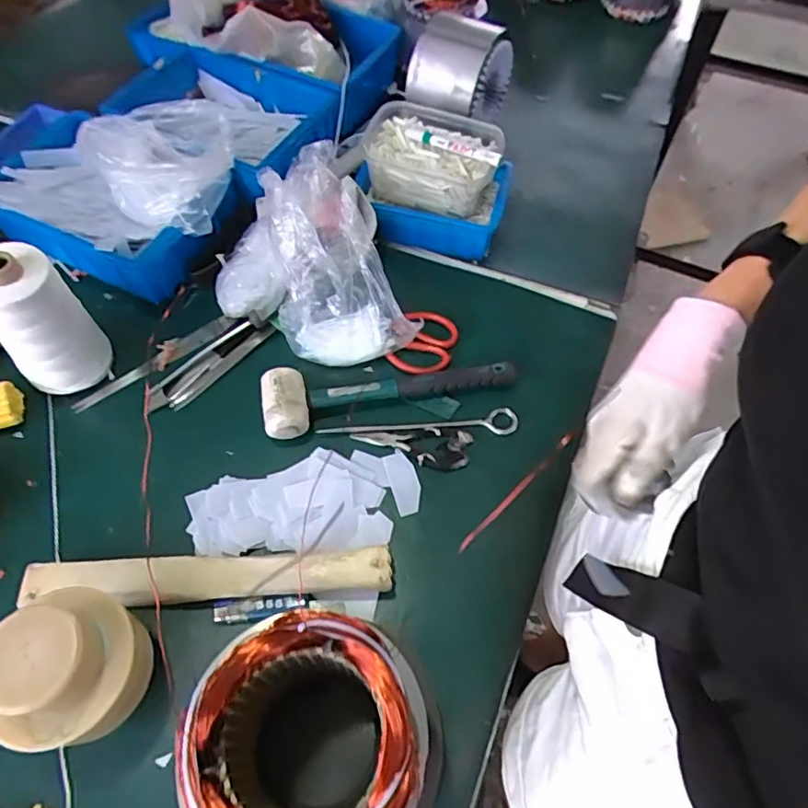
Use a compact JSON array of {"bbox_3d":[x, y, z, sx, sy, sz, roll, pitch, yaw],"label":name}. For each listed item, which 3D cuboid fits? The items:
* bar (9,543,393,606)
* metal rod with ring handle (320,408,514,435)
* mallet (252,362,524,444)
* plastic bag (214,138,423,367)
[{"bbox_3d":[-0.177,0.161,0.531,0.324,0.031,0.043,-3,63,-5],"label":"bar"},{"bbox_3d":[0.018,0.024,0.631,0.218,0.014,0.030,-2,63,-5],"label":"metal rod with ring handle"},{"bbox_3d":[-0.015,-0.027,0.638,0.286,0.040,0.073,-13,63,-11],"label":"mallet"},{"bbox_3d":[-0.109,-0.157,0.648,0.200,0.134,0.212,-23,65,-15],"label":"plastic bag"}]

